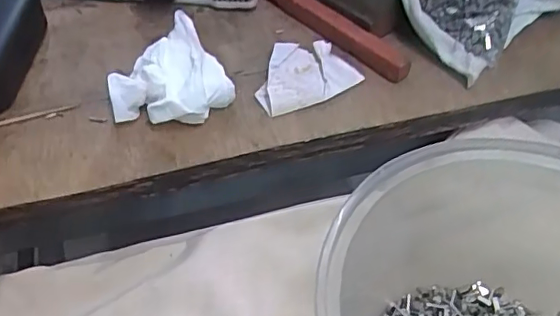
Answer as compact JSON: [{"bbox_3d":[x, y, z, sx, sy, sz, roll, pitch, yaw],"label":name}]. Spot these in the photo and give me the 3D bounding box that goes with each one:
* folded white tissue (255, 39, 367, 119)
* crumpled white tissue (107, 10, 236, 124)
[{"bbox_3d":[0.011,-0.043,0.285,0.051,0.010,0.037,-18,53,-18],"label":"folded white tissue"},{"bbox_3d":[-0.051,-0.034,0.262,0.042,0.032,0.050,35,56,24],"label":"crumpled white tissue"}]

